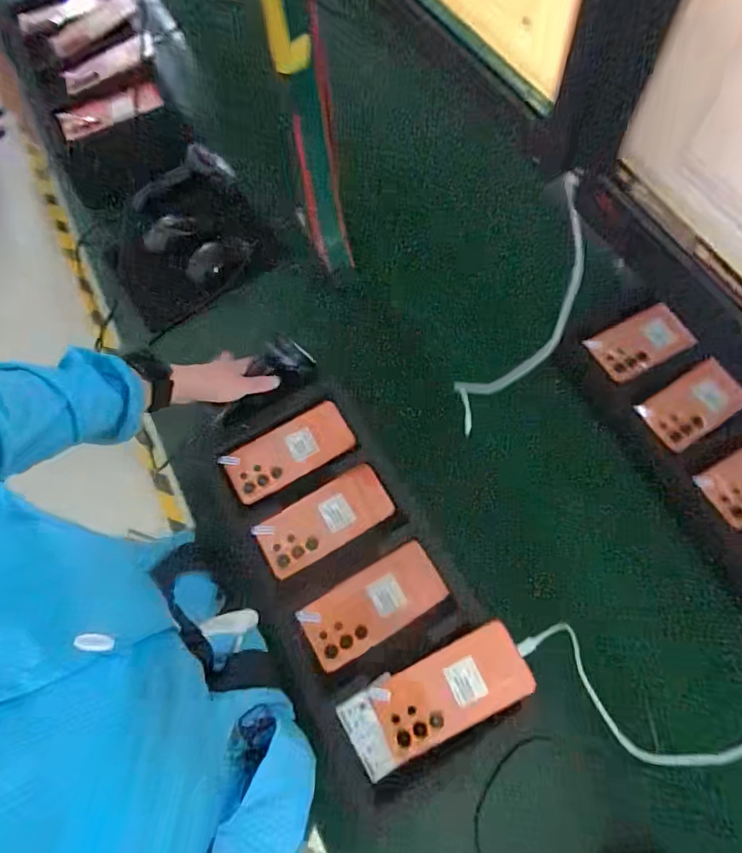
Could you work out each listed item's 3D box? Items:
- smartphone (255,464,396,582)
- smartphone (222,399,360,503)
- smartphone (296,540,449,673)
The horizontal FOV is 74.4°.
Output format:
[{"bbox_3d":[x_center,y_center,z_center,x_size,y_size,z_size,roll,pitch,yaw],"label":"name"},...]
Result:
[{"bbox_3d":[-0.060,0.119,0.623,0.169,0.005,0.075,-29,70,-10],"label":"smartphone"},{"bbox_3d":[-0.110,0.034,0.656,0.170,0.009,0.074,-29,70,-10],"label":"smartphone"},{"bbox_3d":[0.002,0.210,0.577,0.166,0.007,0.076,-30,70,-11],"label":"smartphone"}]

